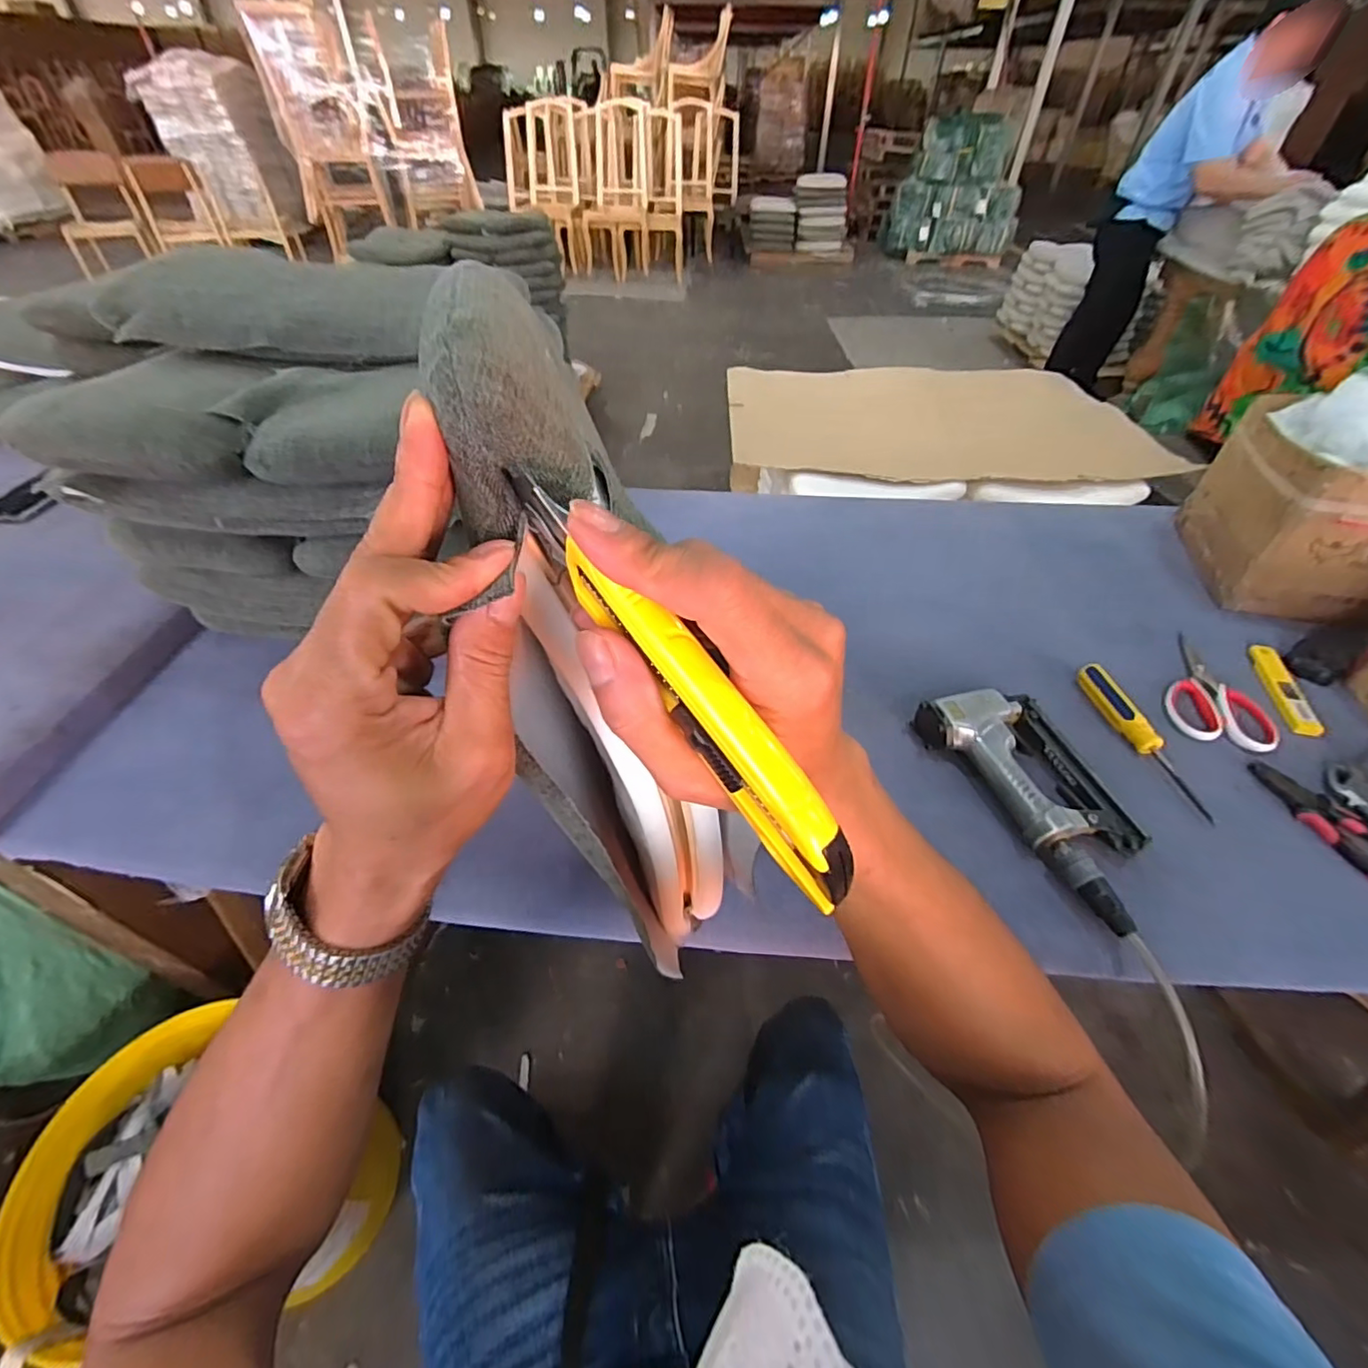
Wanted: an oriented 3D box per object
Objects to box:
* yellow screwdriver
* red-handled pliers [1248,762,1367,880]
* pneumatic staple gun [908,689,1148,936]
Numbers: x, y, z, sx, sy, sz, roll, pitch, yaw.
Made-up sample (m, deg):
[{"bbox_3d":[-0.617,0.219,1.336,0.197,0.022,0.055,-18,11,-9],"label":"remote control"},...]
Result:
[{"bbox_3d":[0.483,0.052,0.618,0.032,0.021,0.194,-7,46,-7],"label":"yellow screwdriver"},{"bbox_3d":[0.611,0.133,0.549,0.044,0.021,0.154,-16,48,-16],"label":"red-handled pliers"},{"bbox_3d":[0.355,0.095,0.567,0.120,0.037,0.244,-18,48,-18],"label":"pneumatic staple gun"}]

